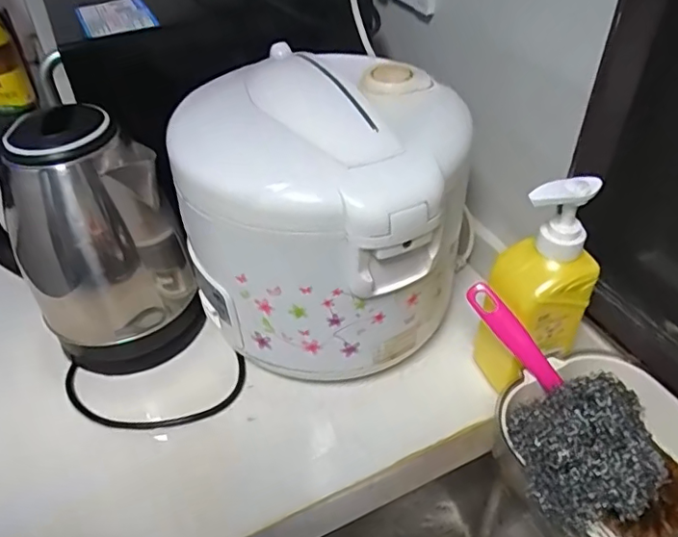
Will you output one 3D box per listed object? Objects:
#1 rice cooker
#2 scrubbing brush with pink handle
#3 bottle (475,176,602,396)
[{"bbox_3d":[-0.013,-0.053,0.520,0.234,0.212,0.214,-1,43,1],"label":"rice cooker"},{"bbox_3d":[0.171,0.095,0.426,0.097,0.052,0.180,-6,43,-5],"label":"scrubbing brush with pink handle"},{"bbox_3d":[0.165,0.027,0.492,0.069,0.226,0.061,-13,44,-12],"label":"bottle"}]

